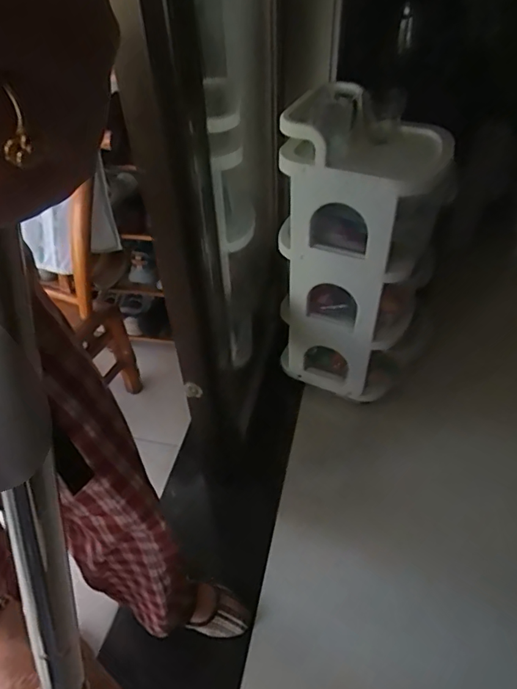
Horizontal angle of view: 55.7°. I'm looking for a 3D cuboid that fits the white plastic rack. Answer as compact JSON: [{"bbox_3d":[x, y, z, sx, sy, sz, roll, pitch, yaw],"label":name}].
[{"bbox_3d":[0.233,-0.194,1.156,0.290,0.671,0.262,22,49,24],"label":"white plastic rack"}]

